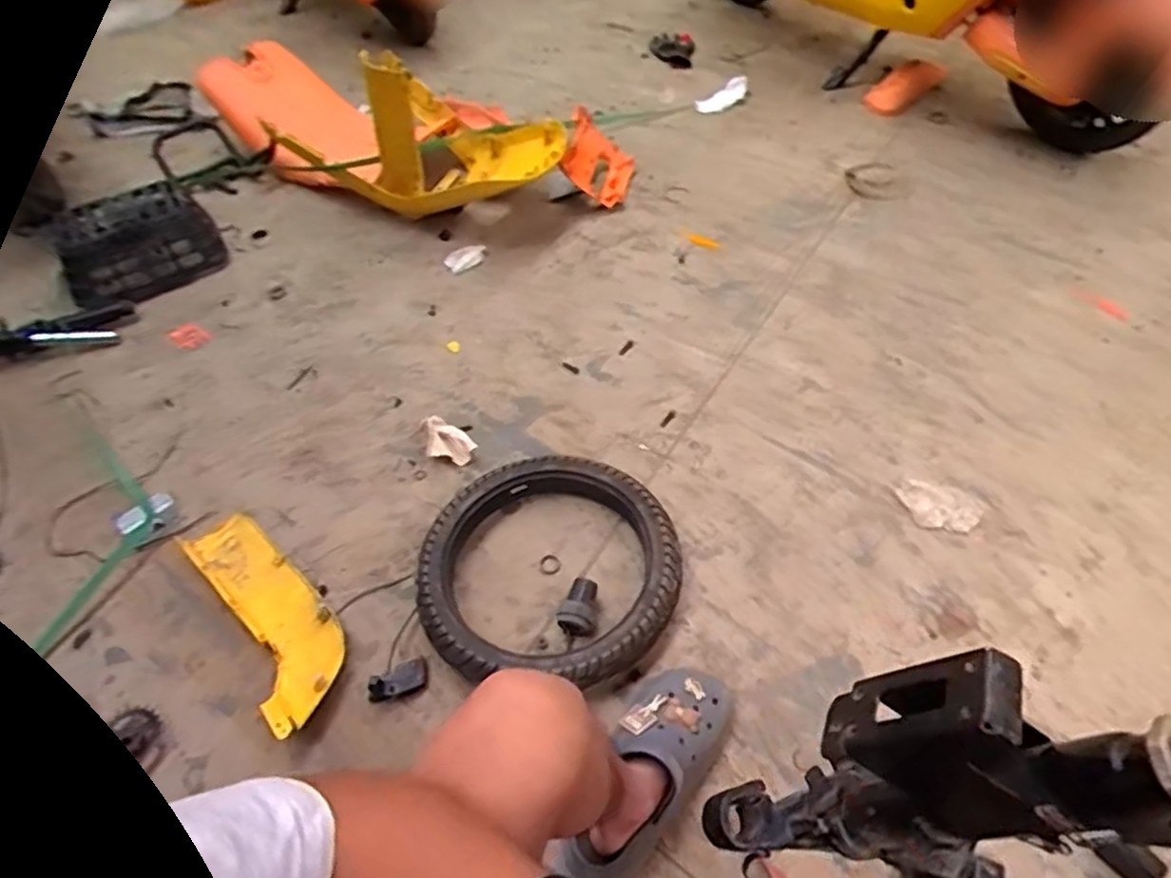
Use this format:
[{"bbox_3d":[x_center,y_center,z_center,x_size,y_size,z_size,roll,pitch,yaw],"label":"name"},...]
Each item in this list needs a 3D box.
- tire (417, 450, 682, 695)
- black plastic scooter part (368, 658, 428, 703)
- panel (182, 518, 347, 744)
[{"bbox_3d":[-0.045,0.177,0.992,0.351,0.072,0.356,4,52,7],"label":"tire"},{"bbox_3d":[-0.245,0.316,0.920,0.076,0.024,0.039,-17,51,-32],"label":"black plastic scooter part"},{"bbox_3d":[-0.441,0.234,0.981,0.125,0.026,0.351,-33,57,-20],"label":"panel"}]

